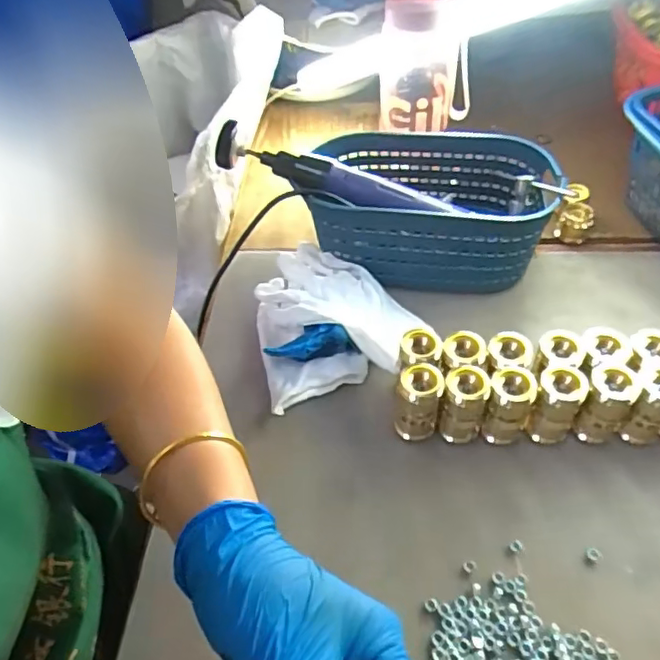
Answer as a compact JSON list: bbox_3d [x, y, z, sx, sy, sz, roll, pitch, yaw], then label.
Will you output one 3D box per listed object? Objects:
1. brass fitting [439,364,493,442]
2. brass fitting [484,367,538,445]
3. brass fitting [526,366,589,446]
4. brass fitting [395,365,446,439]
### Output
[{"bbox_3d":[0.101,0.058,0.432,0.031,0.061,0.029,13,53,14],"label":"brass fitting"},{"bbox_3d":[0.134,0.058,0.429,0.030,0.062,0.030,17,54,17],"label":"brass fitting"},{"bbox_3d":[0.169,0.057,0.428,0.030,0.064,0.031,22,55,20],"label":"brass fitting"},{"bbox_3d":[0.067,0.056,0.433,0.033,0.059,0.030,-2,51,2],"label":"brass fitting"}]

